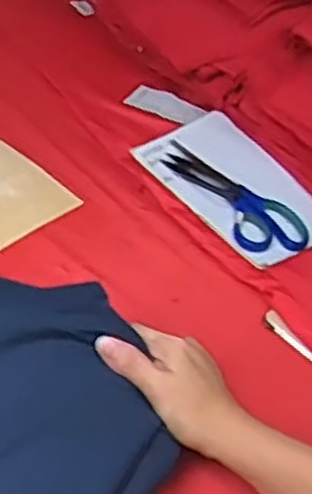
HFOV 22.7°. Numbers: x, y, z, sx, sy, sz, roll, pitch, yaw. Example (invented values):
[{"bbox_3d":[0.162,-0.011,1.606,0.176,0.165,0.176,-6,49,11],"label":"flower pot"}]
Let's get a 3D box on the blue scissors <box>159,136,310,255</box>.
[{"bbox_3d":[0.081,-0.055,0.804,0.077,0.018,0.183,-19,47,-28],"label":"blue scissors"}]

